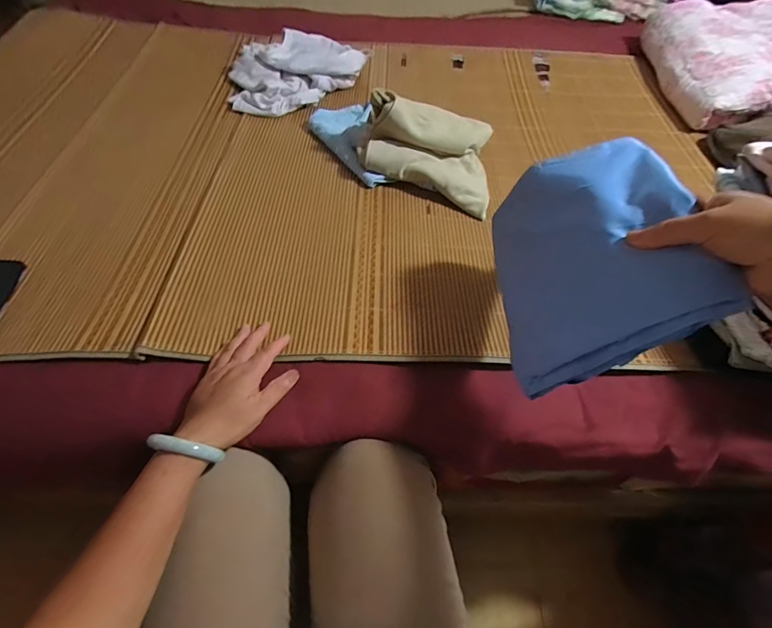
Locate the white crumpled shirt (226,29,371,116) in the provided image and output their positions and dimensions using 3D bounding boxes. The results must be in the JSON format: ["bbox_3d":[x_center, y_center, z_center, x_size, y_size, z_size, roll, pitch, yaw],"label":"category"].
[{"bbox_3d":[-0.209,-0.553,0.927,0.348,0.072,0.195,-32,62,-23],"label":"white crumpled shirt"}]

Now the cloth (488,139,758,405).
[{"bbox_3d":[0.199,-0.063,0.416,0.050,0.197,0.262,23,50,-37],"label":"cloth"}]

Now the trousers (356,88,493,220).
[{"bbox_3d":[0.085,-0.320,0.737,0.270,0.117,0.195,21,56,11],"label":"trousers"}]

